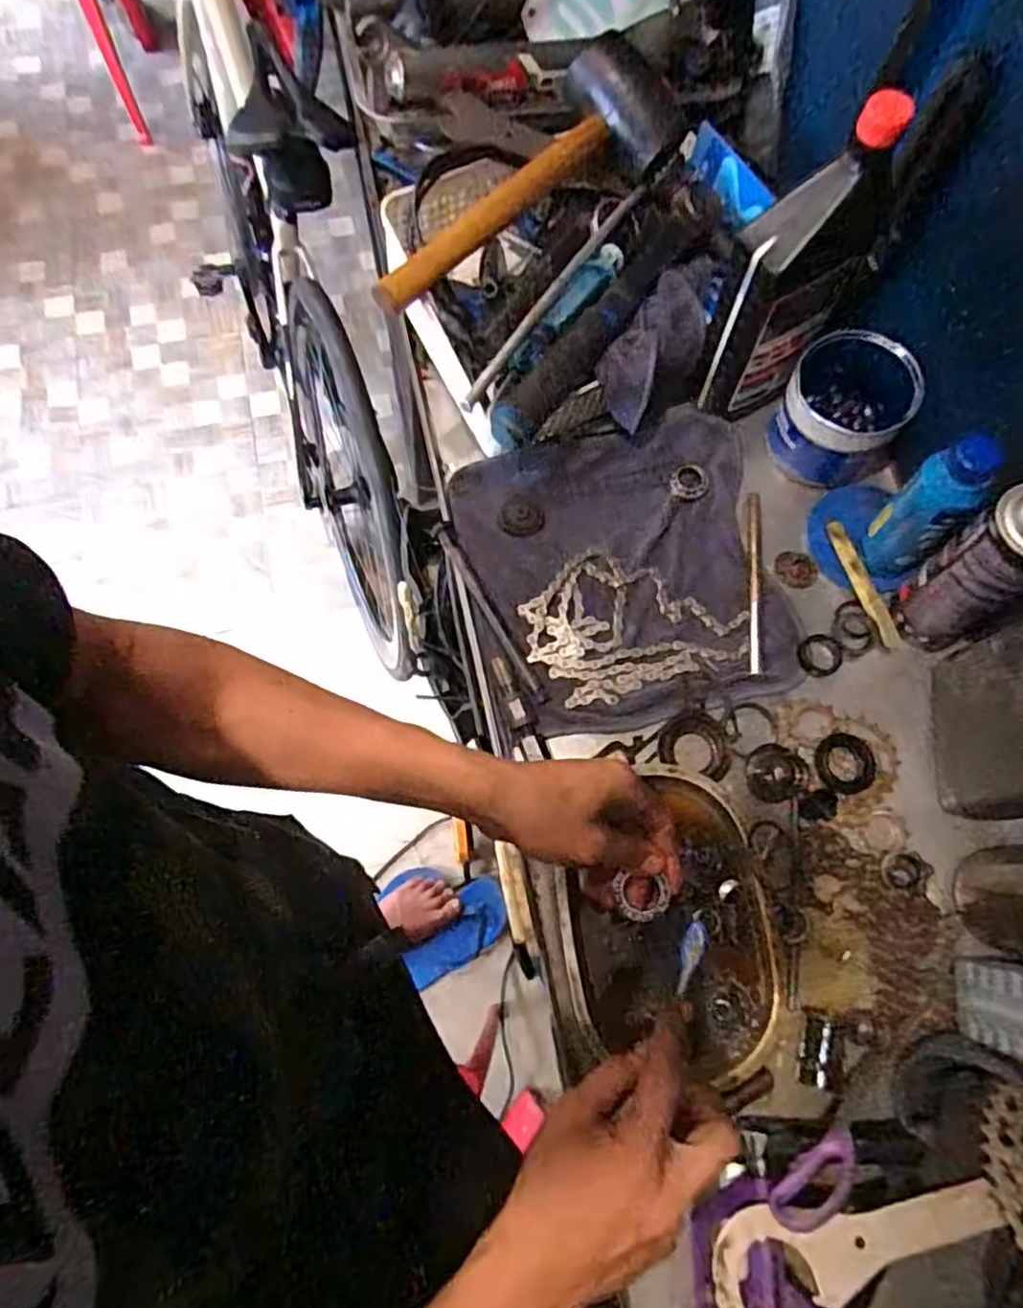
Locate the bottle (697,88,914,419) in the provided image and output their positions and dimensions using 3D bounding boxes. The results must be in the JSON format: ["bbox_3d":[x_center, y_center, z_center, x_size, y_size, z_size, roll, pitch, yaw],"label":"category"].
[{"bbox_3d":[0.219,-0.292,0.567,0.097,0.254,0.066,-40,77,-13],"label":"bottle"}]

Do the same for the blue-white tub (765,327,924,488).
[{"bbox_3d":[0.291,-0.213,0.624,0.095,0.096,0.101,0,71,-1],"label":"blue-white tub"}]

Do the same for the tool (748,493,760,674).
[{"bbox_3d":[0.216,-0.065,0.624,0.011,0.008,0.176,6,71,1],"label":"tool"}]

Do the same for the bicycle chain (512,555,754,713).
[{"bbox_3d":[0.098,-0.032,0.607,0.173,0.009,0.128,-20,73,-7],"label":"bicycle chain"}]

